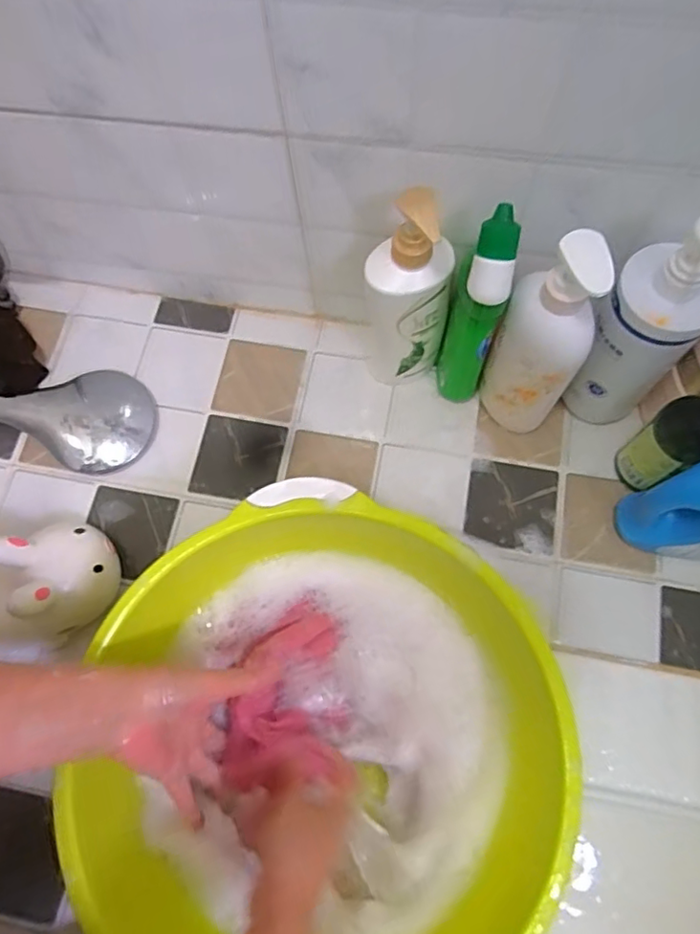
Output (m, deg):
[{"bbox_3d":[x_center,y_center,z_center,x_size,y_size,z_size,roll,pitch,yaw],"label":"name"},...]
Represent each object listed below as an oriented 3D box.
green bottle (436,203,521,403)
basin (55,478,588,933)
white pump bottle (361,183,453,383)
[{"bbox_3d":[0.117,-0.145,0.549,0.051,0.229,0.081,14,72,8],"label":"green bottle"},{"bbox_3d":[-0.018,0.217,0.478,0.345,0.149,0.342,-1,69,1],"label":"basin"},{"bbox_3d":[0.055,-0.164,0.557,0.077,0.245,0.067,5,70,3],"label":"white pump bottle"}]

